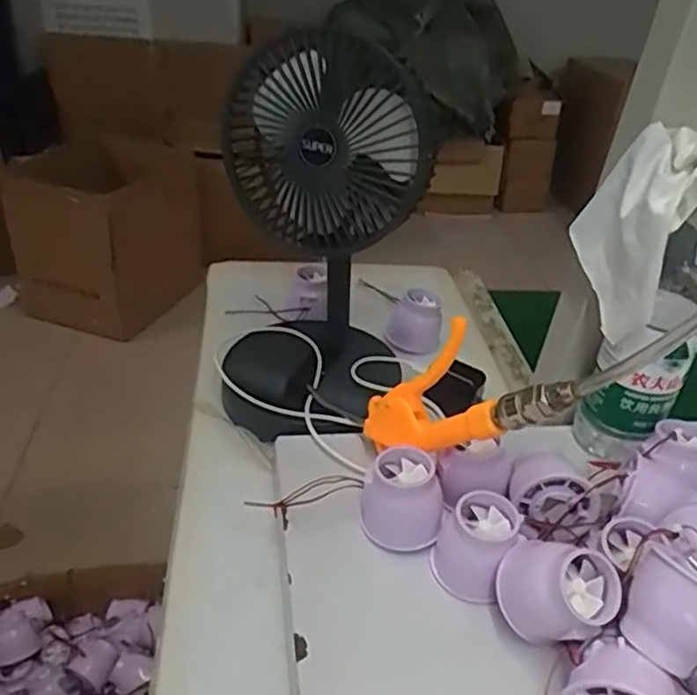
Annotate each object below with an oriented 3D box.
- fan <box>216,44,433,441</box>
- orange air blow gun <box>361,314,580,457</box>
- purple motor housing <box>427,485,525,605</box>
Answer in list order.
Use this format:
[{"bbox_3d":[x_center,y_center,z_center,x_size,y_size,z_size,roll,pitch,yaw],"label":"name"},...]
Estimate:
[{"bbox_3d":[-0.027,-0.073,0.564,0.155,0.286,0.173,1,34,-6],"label":"fan"},{"bbox_3d":[0.071,0.031,0.465,0.032,0.084,0.183,-28,8,-39],"label":"orange air blow gun"},{"bbox_3d":[0.081,0.131,0.444,0.049,0.057,0.050,18,36,18],"label":"purple motor housing"}]

